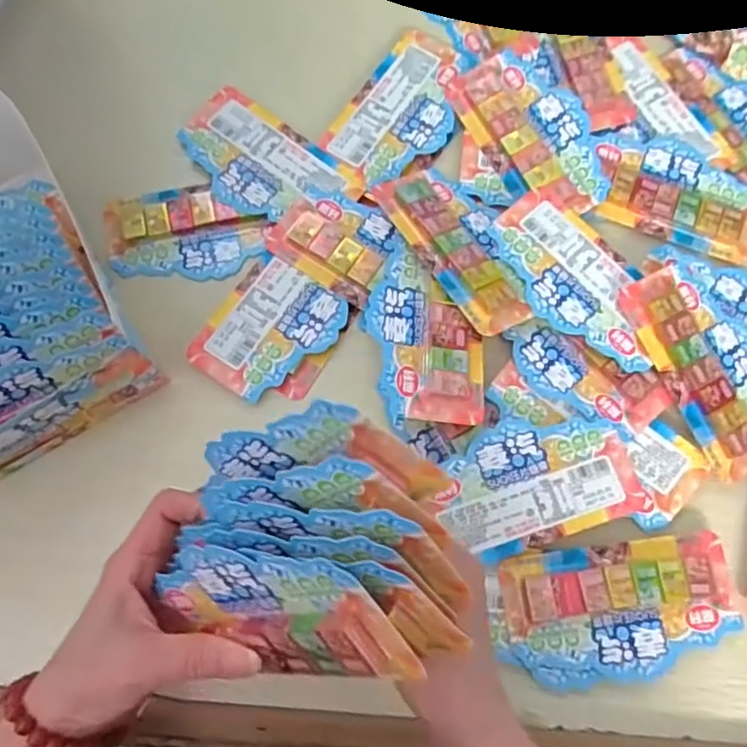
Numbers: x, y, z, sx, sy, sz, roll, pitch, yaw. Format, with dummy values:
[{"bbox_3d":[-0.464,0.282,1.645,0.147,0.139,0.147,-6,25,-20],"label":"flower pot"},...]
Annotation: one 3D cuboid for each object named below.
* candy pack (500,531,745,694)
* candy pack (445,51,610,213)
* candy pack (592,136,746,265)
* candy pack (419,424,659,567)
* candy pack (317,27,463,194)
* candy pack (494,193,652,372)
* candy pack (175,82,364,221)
[{"bbox_3d":[0.157,0.147,0.380,0.142,0.010,0.077,-8,74,-4],"label":"candy pack"},{"bbox_3d":[0.126,-0.187,0.468,0.075,0.016,0.144,-30,77,-10],"label":"candy pack"},{"bbox_3d":[0.231,-0.139,0.461,0.127,0.009,0.077,19,74,4],"label":"candy pack"},{"bbox_3d":[0.106,0.070,0.399,0.137,0.007,0.076,-17,75,-6],"label":"candy pack"},{"bbox_3d":[0.024,-0.207,0.480,0.078,0.007,0.140,30,75,7],"label":"candy pack"},{"bbox_3d":[0.143,-0.064,0.433,0.077,0.016,0.138,-41,79,-12],"label":"candy pack"},{"bbox_3d":[-0.083,-0.158,0.464,0.136,0.006,0.078,38,76,9],"label":"candy pack"}]

